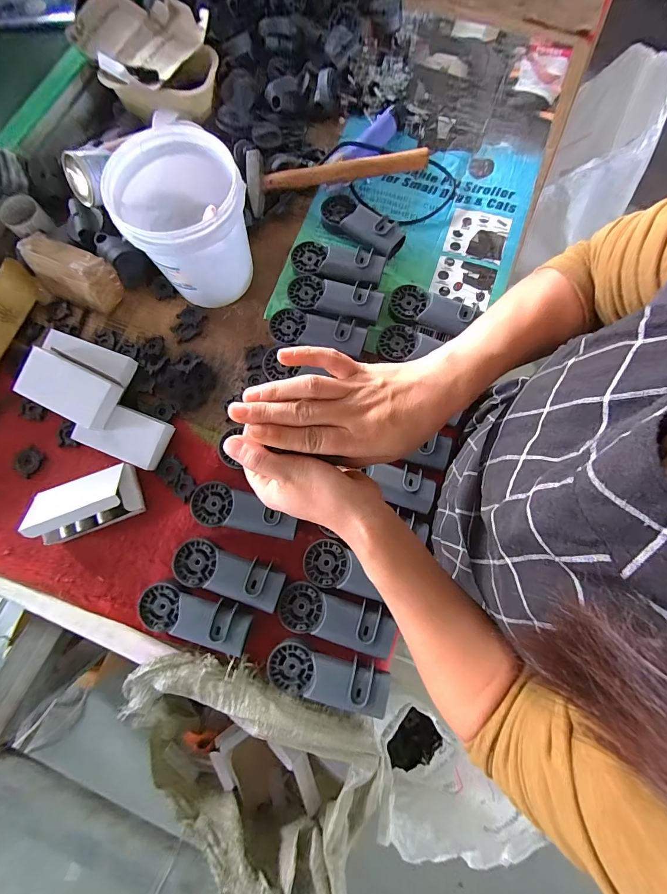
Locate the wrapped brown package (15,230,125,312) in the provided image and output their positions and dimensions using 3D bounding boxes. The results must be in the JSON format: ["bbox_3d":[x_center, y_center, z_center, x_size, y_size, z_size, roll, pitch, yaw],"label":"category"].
[{"bbox_3d":[-0.422,-0.282,0.569,0.133,0.082,0.064,23,79,5],"label":"wrapped brown package"}]

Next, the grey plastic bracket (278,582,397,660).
[{"bbox_3d":[0.002,0.234,0.479,0.154,0.027,0.061,13,78,3],"label":"grey plastic bracket"}]

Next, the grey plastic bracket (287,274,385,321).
[{"bbox_3d":[0.001,-0.252,0.585,0.159,0.030,0.061,18,78,4],"label":"grey plastic bracket"}]

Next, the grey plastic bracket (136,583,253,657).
[{"bbox_3d":[-0.196,0.236,0.490,0.163,0.040,0.068,13,78,3],"label":"grey plastic bracket"}]

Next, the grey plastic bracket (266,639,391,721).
[{"bbox_3d":[-0.008,0.304,0.462,0.158,0.033,0.062,11,78,2],"label":"grey plastic bracket"}]

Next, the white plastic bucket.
[{"bbox_3d":[-0.210,-0.339,0.534,0.158,0.164,0.173,0,78,0],"label":"white plastic bucket"}]

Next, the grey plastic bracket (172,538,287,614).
[{"bbox_3d":[-0.151,0.180,0.502,0.161,0.041,0.064,16,78,3],"label":"grey plastic bracket"}]

